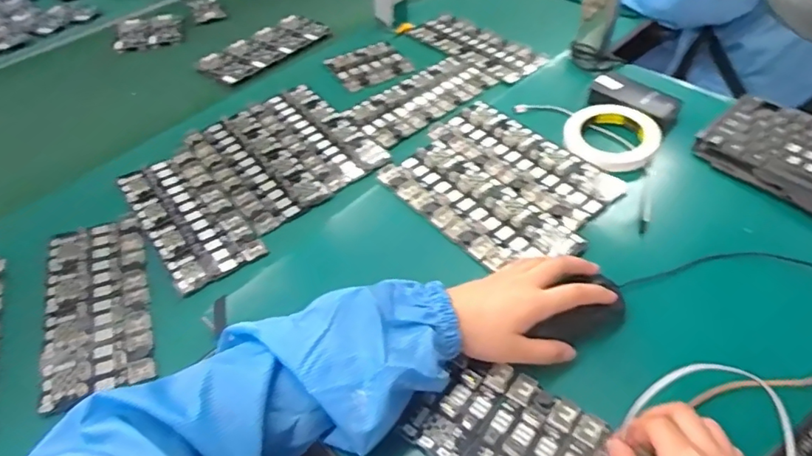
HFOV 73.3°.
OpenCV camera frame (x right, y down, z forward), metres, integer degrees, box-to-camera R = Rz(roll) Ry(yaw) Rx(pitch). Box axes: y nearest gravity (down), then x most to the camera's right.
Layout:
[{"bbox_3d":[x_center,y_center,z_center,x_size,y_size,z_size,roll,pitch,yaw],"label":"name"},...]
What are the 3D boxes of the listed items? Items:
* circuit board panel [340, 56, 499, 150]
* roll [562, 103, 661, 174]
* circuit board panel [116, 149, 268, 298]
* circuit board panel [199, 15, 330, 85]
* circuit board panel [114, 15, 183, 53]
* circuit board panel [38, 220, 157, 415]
[{"bbox_3d":[0.025,-0.185,0.781,0.222,0.009,0.104,-36,55,-26],"label":"circuit board panel"},{"bbox_3d":[0.245,-0.110,0.650,0.104,0.027,0.100,-2,47,2],"label":"roll"},{"bbox_3d":[-0.257,-0.016,0.639,0.094,0.006,0.216,-30,55,-24],"label":"circuit board panel"},{"bbox_3d":[-0.237,-0.310,0.923,0.101,0.008,0.219,32,56,28],"label":"circuit board panel"},{"bbox_3d":[-0.457,-0.352,0.975,0.109,0.017,0.122,-13,48,-9],"label":"circuit board panel"},{"bbox_3d":[-0.315,0.073,0.557,0.097,0.014,0.213,-17,49,-12],"label":"circuit board panel"}]

